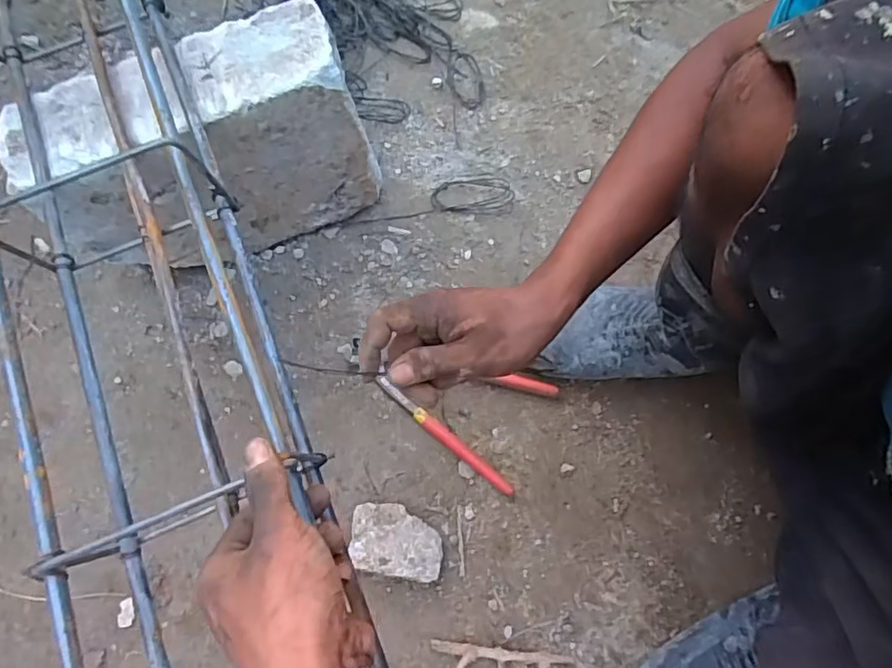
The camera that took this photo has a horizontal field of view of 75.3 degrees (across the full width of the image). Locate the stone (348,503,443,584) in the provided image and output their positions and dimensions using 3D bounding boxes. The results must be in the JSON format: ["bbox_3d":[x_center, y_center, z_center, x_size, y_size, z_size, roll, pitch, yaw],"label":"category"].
[{"bbox_3d":[-0.046,0.196,0.548,0.087,0.029,0.059,10,70,3],"label":"stone"}]

